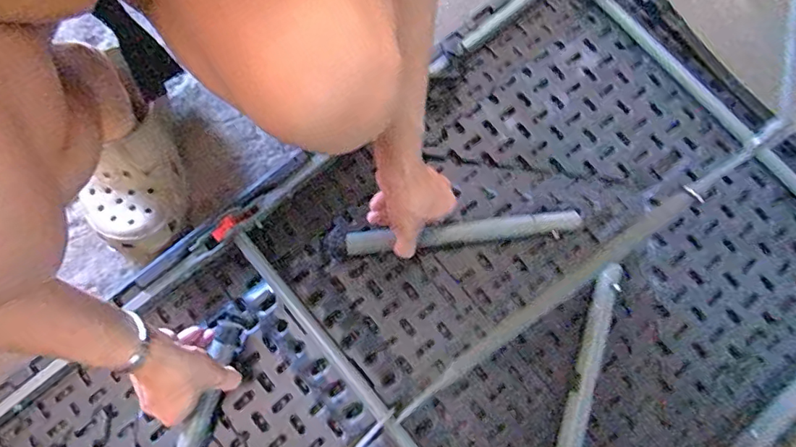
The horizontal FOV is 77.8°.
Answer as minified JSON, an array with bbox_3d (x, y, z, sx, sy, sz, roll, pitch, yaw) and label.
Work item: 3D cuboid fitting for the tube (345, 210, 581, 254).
[{"bbox_3d":[0.078,0.008,0.588,0.279,0.020,0.024,-6,79,-1],"label":"tube"}]

